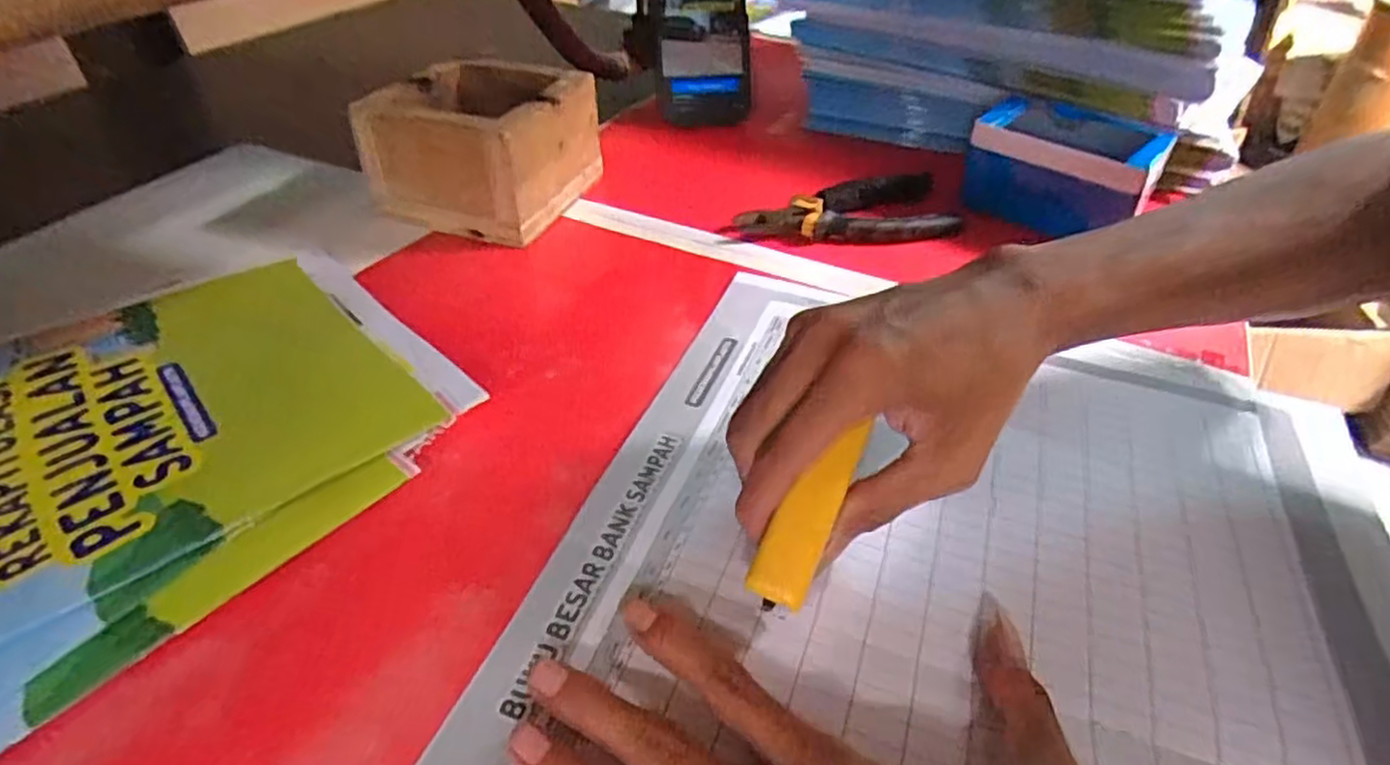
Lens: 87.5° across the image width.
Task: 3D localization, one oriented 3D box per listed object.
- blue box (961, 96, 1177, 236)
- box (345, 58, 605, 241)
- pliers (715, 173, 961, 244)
[{"bbox_3d":[0.256,-0.149,0.513,0.118,0.066,0.087,23,44,24],"label":"blue box"},{"bbox_3d":[-0.147,-0.167,0.513,0.123,0.083,0.121,14,41,15],"label":"box"},{"bbox_3d":[0.102,-0.118,0.508,0.152,0.022,0.062,-6,40,-9],"label":"pliers"}]

